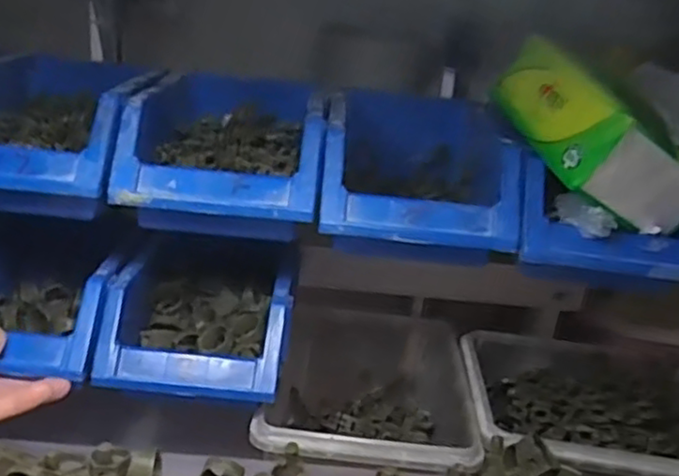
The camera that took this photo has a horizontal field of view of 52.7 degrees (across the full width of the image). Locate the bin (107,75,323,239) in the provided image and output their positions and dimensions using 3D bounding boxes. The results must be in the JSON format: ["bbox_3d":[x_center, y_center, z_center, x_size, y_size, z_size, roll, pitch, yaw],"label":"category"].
[{"bbox_3d":[-0.075,-0.052,0.461,0.122,0.082,0.153,5,22,-4],"label":"bin"}]

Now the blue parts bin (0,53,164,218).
[{"bbox_3d":[-0.202,-0.079,0.478,0.132,0.069,0.186,6,22,-2],"label":"blue parts bin"}]

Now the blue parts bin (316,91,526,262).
[{"bbox_3d":[0.052,-0.050,0.492,0.124,0.075,0.188,6,22,-2],"label":"blue parts bin"}]

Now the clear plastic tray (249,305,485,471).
[{"bbox_3d":[0.019,0.143,0.553,0.161,0.100,0.215,7,23,1],"label":"clear plastic tray"}]

